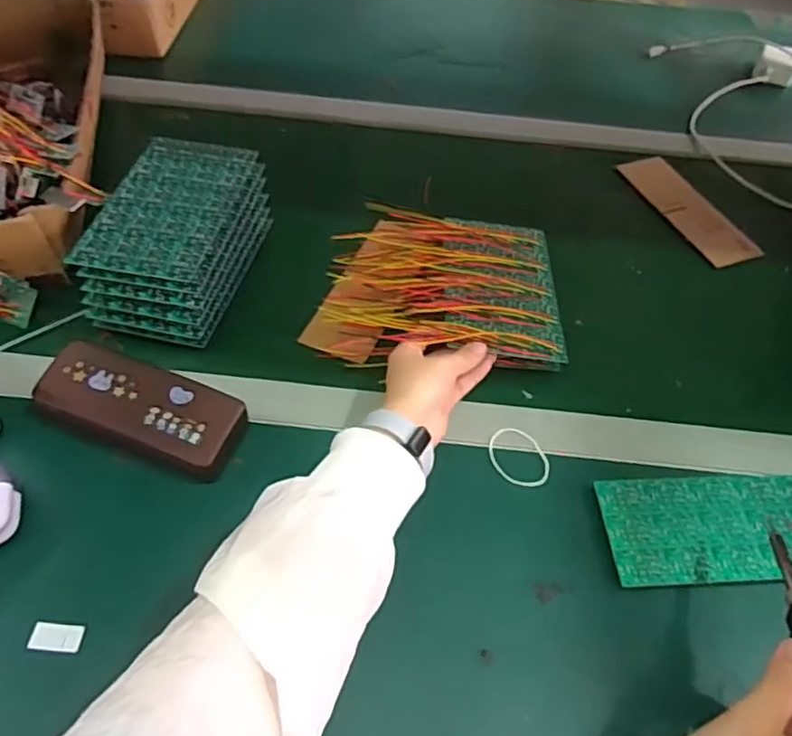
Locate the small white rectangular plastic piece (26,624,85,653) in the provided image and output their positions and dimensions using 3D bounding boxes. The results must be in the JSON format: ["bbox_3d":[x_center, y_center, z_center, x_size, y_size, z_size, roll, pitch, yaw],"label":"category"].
[{"bbox_3d":[-0.217,0.172,0.393,0.032,0.009,0.016,2,53,-3],"label":"small white rectangular plastic piece"}]

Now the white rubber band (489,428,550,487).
[{"bbox_3d":[0.097,0.071,0.487,0.041,0.006,0.053,-23,58,-21],"label":"white rubber band"}]

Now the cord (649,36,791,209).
[{"bbox_3d":[0.483,-0.348,0.804,0.216,0.034,0.415,2,53,-3],"label":"cord"}]

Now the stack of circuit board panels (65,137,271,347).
[{"bbox_3d":[-0.195,-0.116,0.565,0.110,0.088,0.178,11,53,3],"label":"stack of circuit board panels"}]

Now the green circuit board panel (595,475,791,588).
[{"bbox_3d":[0.239,0.115,0.448,0.173,0.005,0.078,-1,55,-3],"label":"green circuit board panel"}]

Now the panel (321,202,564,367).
[{"bbox_3d":[0.044,-0.076,0.567,0.207,0.044,0.179,6,52,0],"label":"panel"}]

